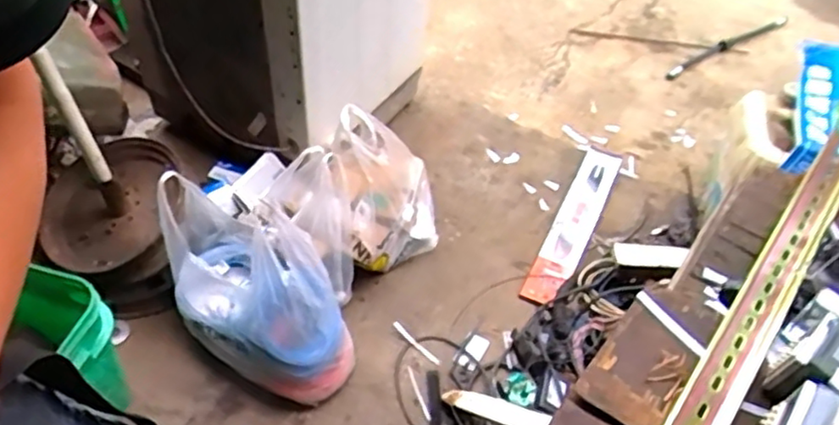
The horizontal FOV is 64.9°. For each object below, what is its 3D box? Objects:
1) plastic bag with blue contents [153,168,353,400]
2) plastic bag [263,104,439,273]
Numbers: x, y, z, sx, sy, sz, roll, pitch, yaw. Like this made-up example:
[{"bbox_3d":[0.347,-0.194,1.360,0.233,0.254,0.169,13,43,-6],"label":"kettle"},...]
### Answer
[{"bbox_3d":[-0.343,0.144,1.316,0.238,0.268,0.470,-34,59,-28],"label":"plastic bag with blue contents"},{"bbox_3d":[-0.118,-0.039,1.495,0.355,0.282,0.271,-33,59,-27],"label":"plastic bag"}]

